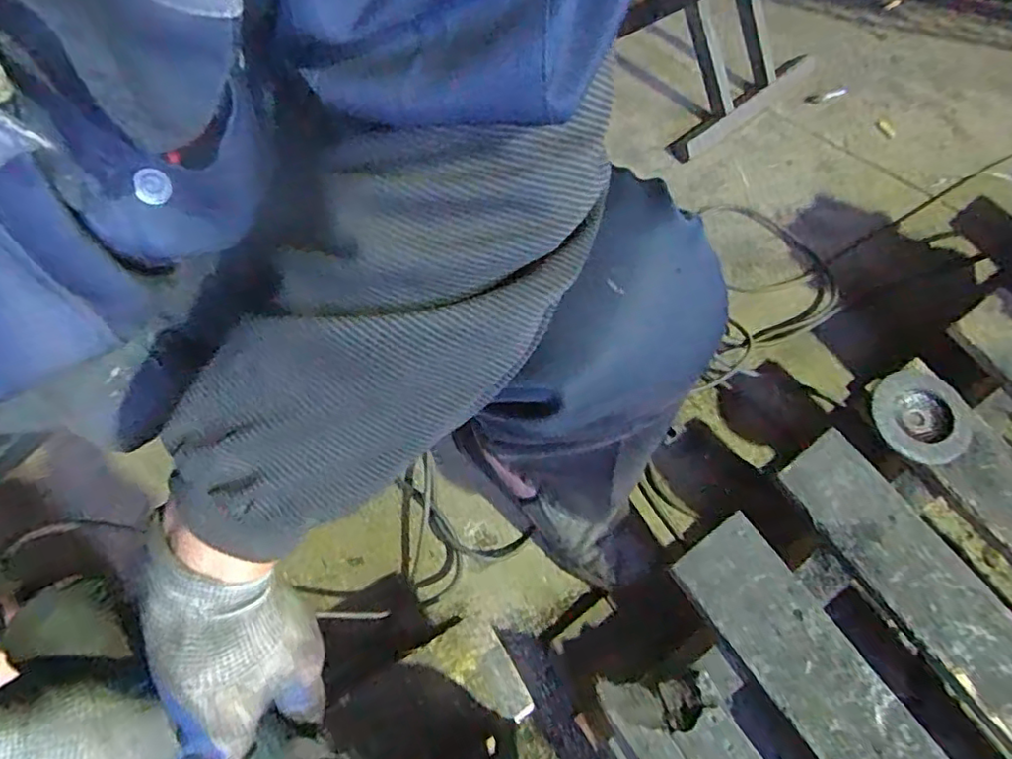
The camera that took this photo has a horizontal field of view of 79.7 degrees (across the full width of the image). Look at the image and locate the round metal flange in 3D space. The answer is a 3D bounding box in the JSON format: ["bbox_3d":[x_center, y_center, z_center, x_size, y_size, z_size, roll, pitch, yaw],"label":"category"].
[{"bbox_3d":[0.410,0.031,0.588,0.095,0.026,0.091,1,68,-2],"label":"round metal flange"}]

